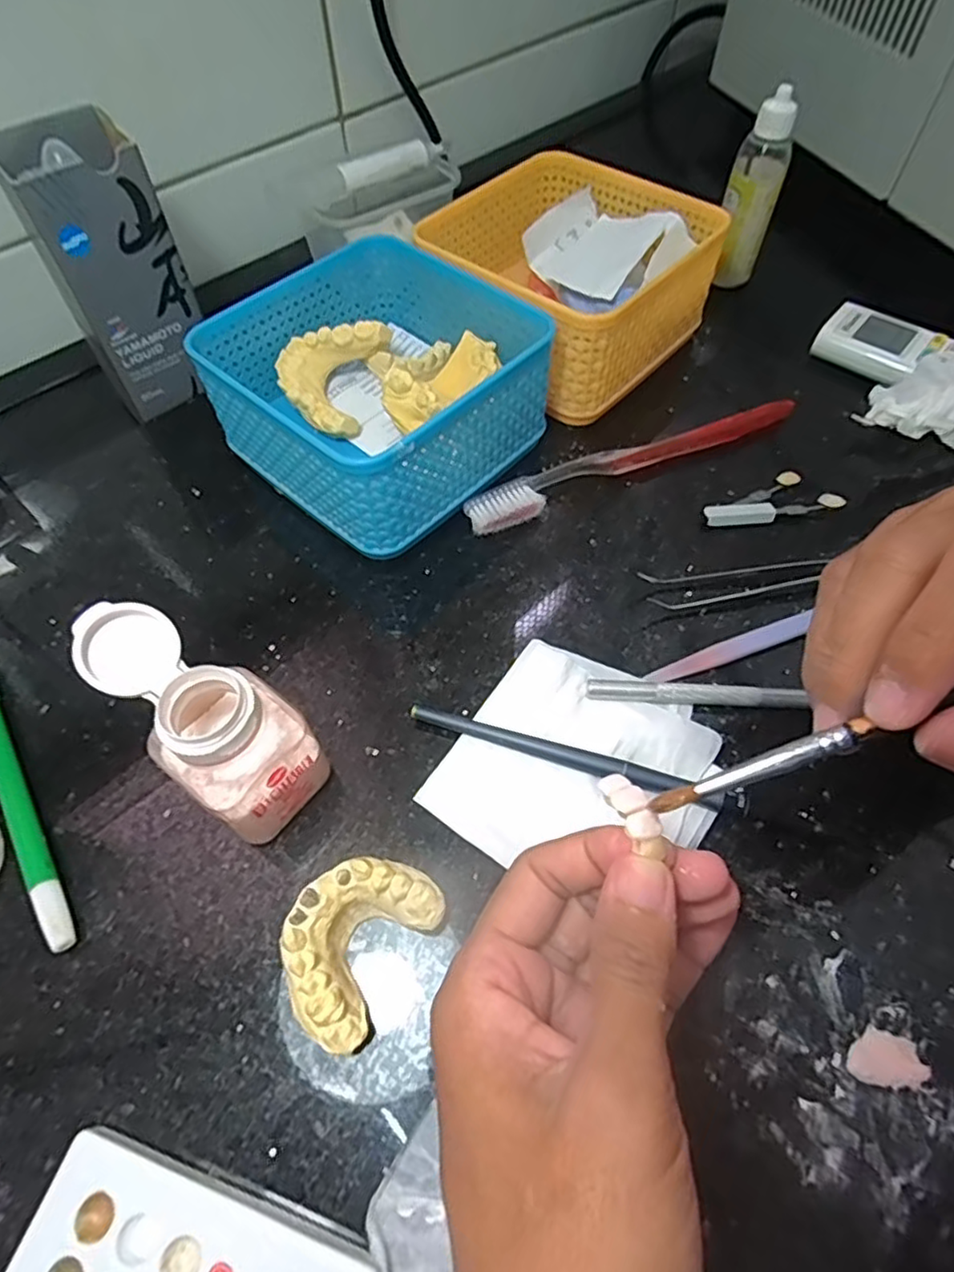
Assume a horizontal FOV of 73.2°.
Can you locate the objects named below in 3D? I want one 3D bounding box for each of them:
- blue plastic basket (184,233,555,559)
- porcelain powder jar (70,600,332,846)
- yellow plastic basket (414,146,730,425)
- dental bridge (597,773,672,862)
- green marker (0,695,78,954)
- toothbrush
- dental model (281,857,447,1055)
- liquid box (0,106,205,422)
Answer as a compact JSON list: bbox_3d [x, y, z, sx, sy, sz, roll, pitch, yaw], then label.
[{"bbox_3d":[-0.047,-0.122,0.321,0.128,0.067,0.128,37,66,23],"label":"blue plastic basket"},{"bbox_3d":[-0.090,0.029,0.220,0.064,0.076,0.041,32,64,21],"label":"porcelain powder jar"},{"bbox_3d":[0.050,-0.200,0.370,0.129,0.070,0.132,37,65,23],"label":"yellow plastic basket"},{"bbox_3d":[0.043,0.049,0.176,0.010,0.007,0.025,-30,68,-16],"label":"dental bridge"},{"bbox_3d":[-0.178,0.054,0.246,0.010,0.012,0.144,-31,61,-17],"label":"green marker"},{"bbox_3d":[0.078,-0.090,0.329,0.181,0.014,0.022,-22,59,-12],"label":"toothbrush"},{"bbox_3d":[-0.040,0.097,0.208,0.038,0.025,0.054,29,63,19],"label":"dental model"},{"bbox_3d":[-0.183,-0.184,0.328,0.058,0.118,0.054,-36,63,-19],"label":"liquid box"}]

